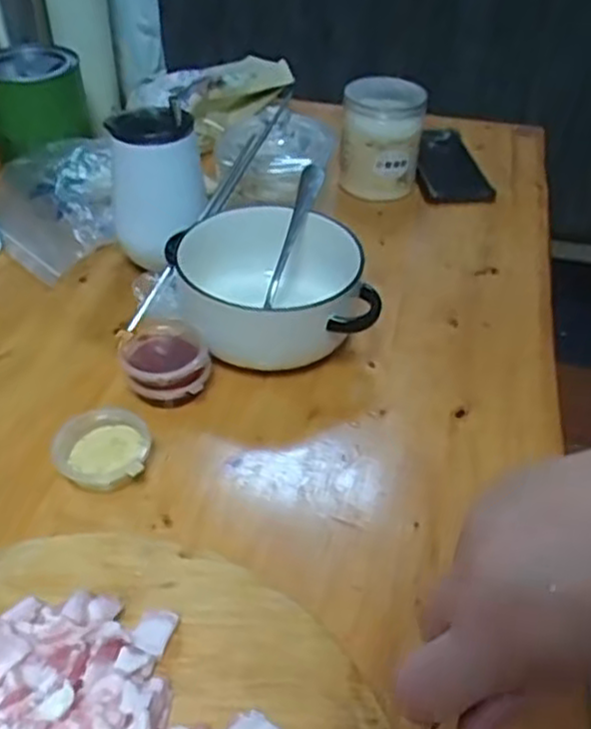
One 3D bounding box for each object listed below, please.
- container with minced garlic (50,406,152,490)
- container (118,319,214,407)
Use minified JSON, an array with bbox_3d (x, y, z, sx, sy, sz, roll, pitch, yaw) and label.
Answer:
[{"bbox_3d":[-0.130,0.057,0.489,0.058,0.035,0.058,1,42,-1],"label":"container with minced garlic"},{"bbox_3d":[-0.096,-0.002,0.543,0.062,0.038,0.065,1,42,-1],"label":"container"}]

